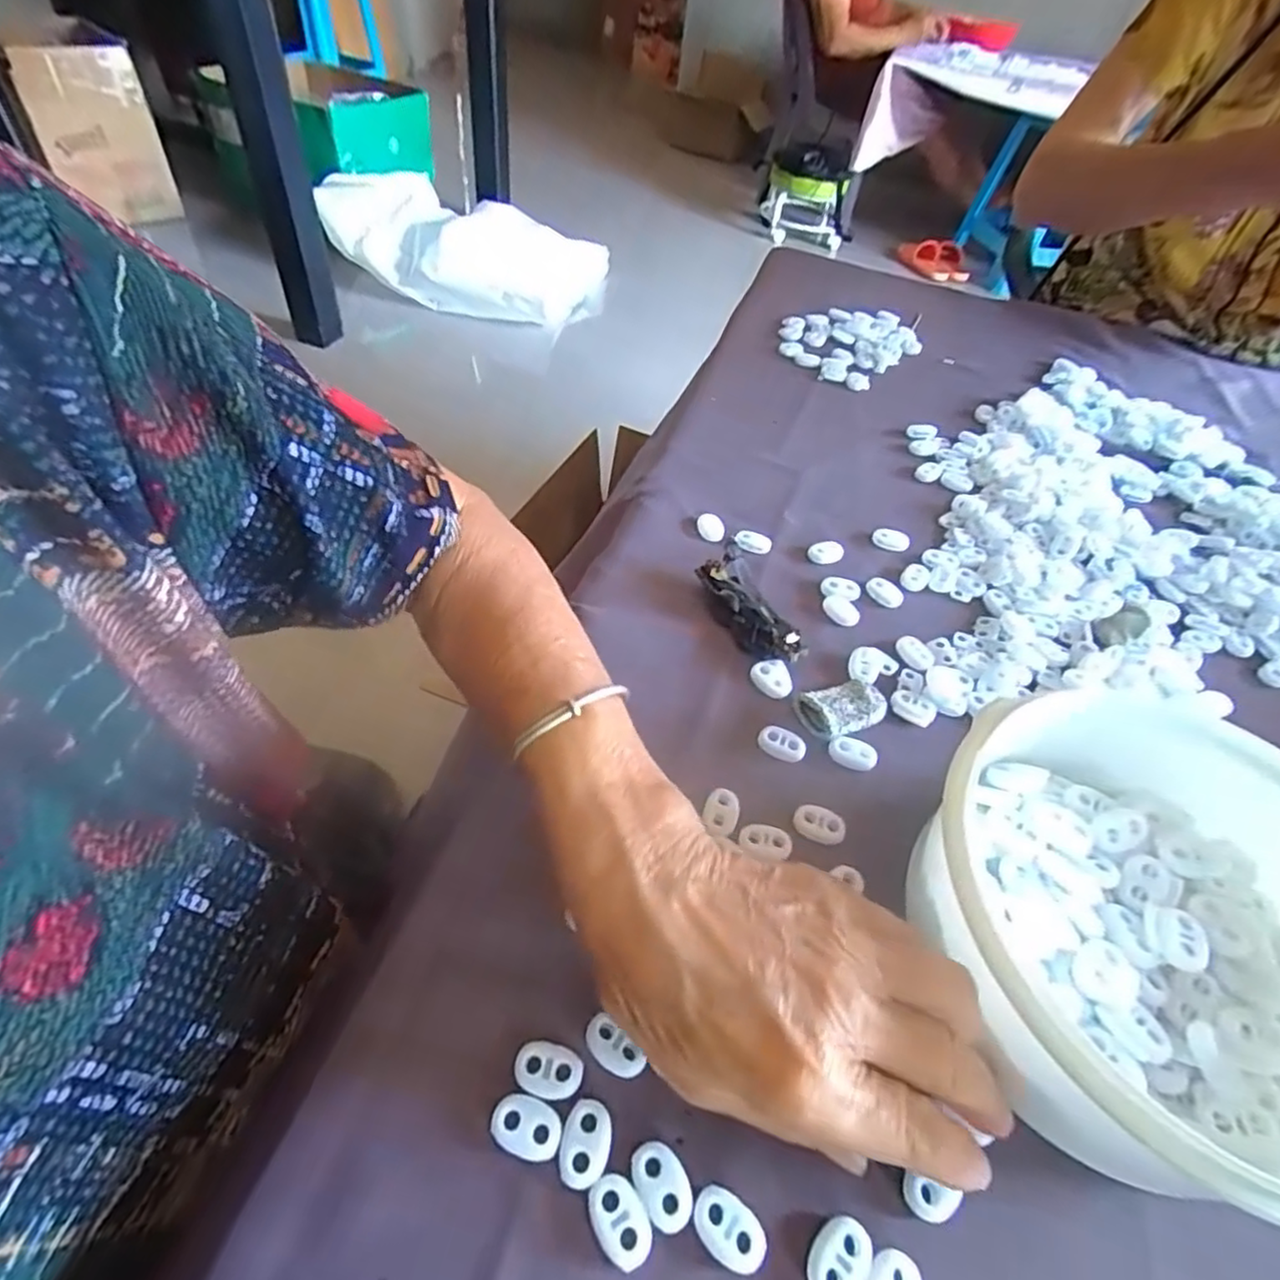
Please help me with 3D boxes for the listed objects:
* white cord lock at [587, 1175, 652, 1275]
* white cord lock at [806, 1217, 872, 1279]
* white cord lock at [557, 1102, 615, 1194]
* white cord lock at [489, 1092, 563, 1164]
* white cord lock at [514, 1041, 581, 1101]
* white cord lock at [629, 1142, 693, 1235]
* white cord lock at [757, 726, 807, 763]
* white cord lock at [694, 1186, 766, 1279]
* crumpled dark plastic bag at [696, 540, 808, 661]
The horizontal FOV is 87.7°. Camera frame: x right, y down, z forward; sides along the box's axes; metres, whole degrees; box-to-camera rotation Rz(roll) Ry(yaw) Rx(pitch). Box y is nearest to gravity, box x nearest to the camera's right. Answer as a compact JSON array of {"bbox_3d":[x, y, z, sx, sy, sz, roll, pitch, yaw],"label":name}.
[{"bbox_3d":[-0.006,0.174,0.199,0.015,0.004,0.023,-22,55,-23],"label":"white cord lock"},{"bbox_3d":[0.060,0.186,0.199,0.016,0.006,0.023,32,54,20],"label":"white cord lock"},{"bbox_3d":[-0.017,0.160,0.211,0.015,0.004,0.022,13,50,5],"label":"white cord lock"},{"bbox_3d":[-0.036,0.155,0.212,0.022,0.004,0.015,19,50,10],"label":"white cord lock"},{"bbox_3d":[-0.030,0.143,0.222,0.022,0.004,0.015,14,50,6],"label":"white cord lock"},{"bbox_3d":[0.007,0.169,0.207,0.015,0.004,0.023,-27,57,-25],"label":"white cord lock"},{"bbox_3d":[0.068,0.050,0.319,0.023,0.009,0.012,23,51,14],"label":"white cord lock"},{"bbox_3d":[0.027,0.179,0.202,0.023,0.005,0.015,31,53,19],"label":"white cord lock"},{"bbox_3d":[0.058,-0.017,0.363,0.022,0.023,0.076,-18,54,-20],"label":"crumpled dark plastic bag"}]

